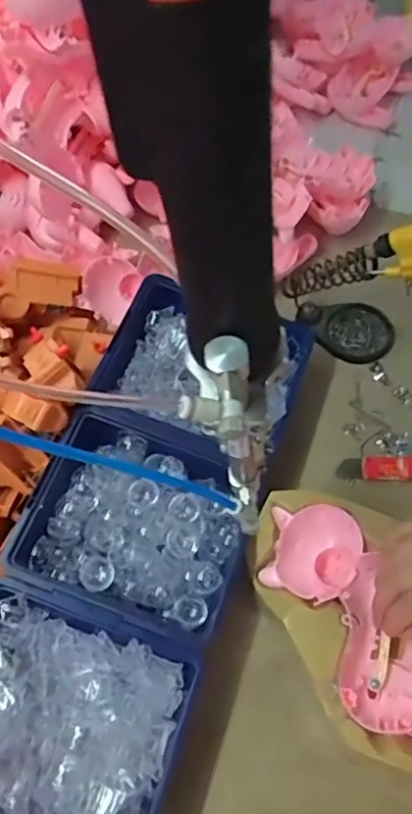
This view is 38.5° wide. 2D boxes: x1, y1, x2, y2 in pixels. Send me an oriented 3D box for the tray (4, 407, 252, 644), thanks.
[{"bbox_3d":[-0.050,0.087,0.455,0.159,0.038,0.139,15,64,11],"label":"tray"}]

